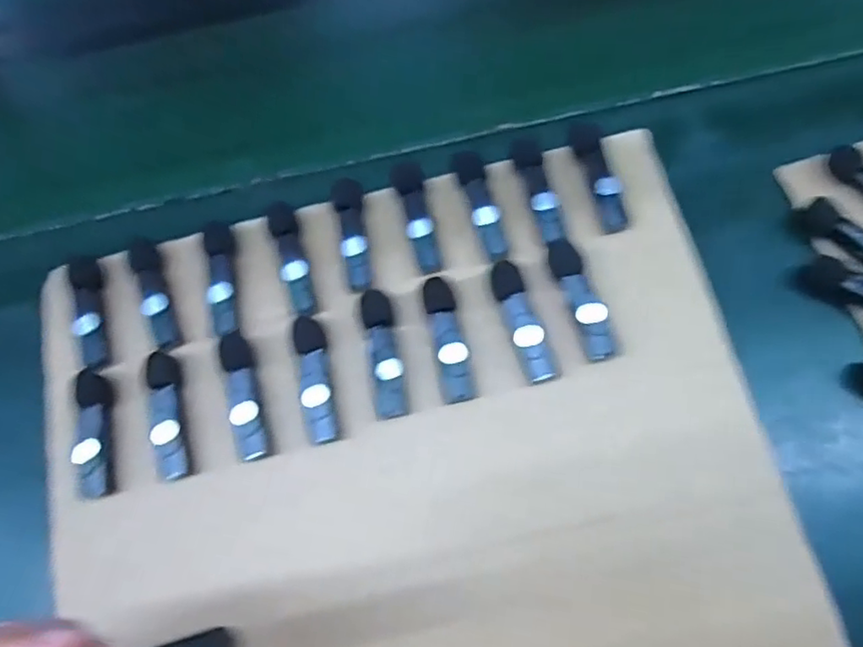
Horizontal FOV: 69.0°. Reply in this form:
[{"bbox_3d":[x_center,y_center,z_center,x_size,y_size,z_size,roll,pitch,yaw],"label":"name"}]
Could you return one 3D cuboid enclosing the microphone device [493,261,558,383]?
[{"bbox_3d":[0.046,-0.002,0.316,0.016,0.013,0.064,-16,68,-1],"label":"microphone device"}]

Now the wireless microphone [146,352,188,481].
[{"bbox_3d":[-0.134,0.045,0.317,0.014,0.012,0.065,-15,68,0],"label":"wireless microphone"}]

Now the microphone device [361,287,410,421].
[{"bbox_3d":[-0.024,0.014,0.317,0.015,0.011,0.066,-11,68,1],"label":"microphone device"}]

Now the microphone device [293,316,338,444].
[{"bbox_3d":[-0.059,0.027,0.316,0.014,0.008,0.066,-14,68,0],"label":"microphone device"}]

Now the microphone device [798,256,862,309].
[{"bbox_3d":[0.245,-0.019,0.358,0.063,0.020,0.021,22,72,13],"label":"microphone device"}]

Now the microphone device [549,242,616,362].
[{"bbox_3d":[0.077,-0.014,0.319,0.016,0.012,0.066,-17,68,-1],"label":"microphone device"}]

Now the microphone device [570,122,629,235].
[{"bbox_3d":[0.092,-0.082,0.341,0.016,0.011,0.065,-13,68,1],"label":"microphone device"}]

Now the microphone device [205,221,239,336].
[{"bbox_3d":[-0.113,-0.028,0.337,0.013,0.010,0.066,-11,68,1],"label":"microphone device"}]

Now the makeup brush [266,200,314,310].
[{"bbox_3d":[-0.076,-0.038,0.339,0.014,0.007,0.065,-16,68,-1],"label":"makeup brush"}]

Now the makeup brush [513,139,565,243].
[{"bbox_3d":[0.058,-0.075,0.342,0.016,0.008,0.063,-11,68,1],"label":"makeup brush"}]

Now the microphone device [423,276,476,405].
[{"bbox_3d":[0.009,0.007,0.318,0.015,0.009,0.064,-13,68,1],"label":"microphone device"}]

